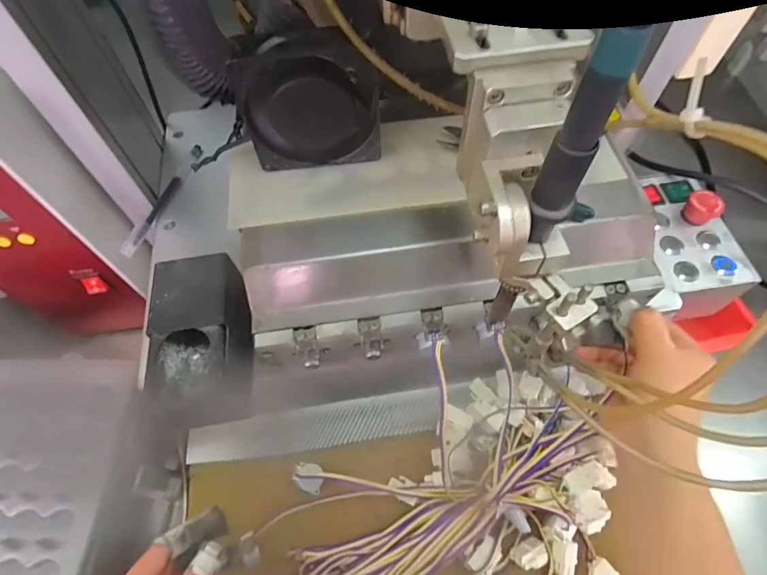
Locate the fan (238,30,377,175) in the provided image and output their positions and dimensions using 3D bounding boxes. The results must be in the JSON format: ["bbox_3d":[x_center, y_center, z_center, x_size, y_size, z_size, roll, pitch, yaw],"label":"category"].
[{"bbox_3d":[-0.048,-0.126,0.309,0.090,0.090,0.029,-5,62,-1],"label":"fan"}]

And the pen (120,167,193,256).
[{"bbox_3d":[-0.221,-0.078,0.433,0.012,0.012,0.114,13,63,9],"label":"pen"}]

